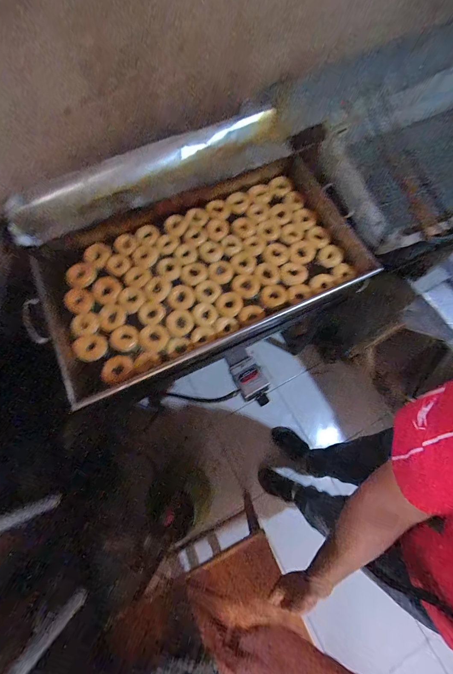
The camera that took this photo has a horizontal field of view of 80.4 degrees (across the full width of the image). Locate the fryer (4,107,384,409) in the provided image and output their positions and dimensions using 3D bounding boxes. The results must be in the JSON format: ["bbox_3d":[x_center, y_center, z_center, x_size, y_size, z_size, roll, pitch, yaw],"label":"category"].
[{"bbox_3d":[-0.089,-0.271,0.767,0.882,0.148,0.610,-25,69,-5],"label":"fryer"}]

